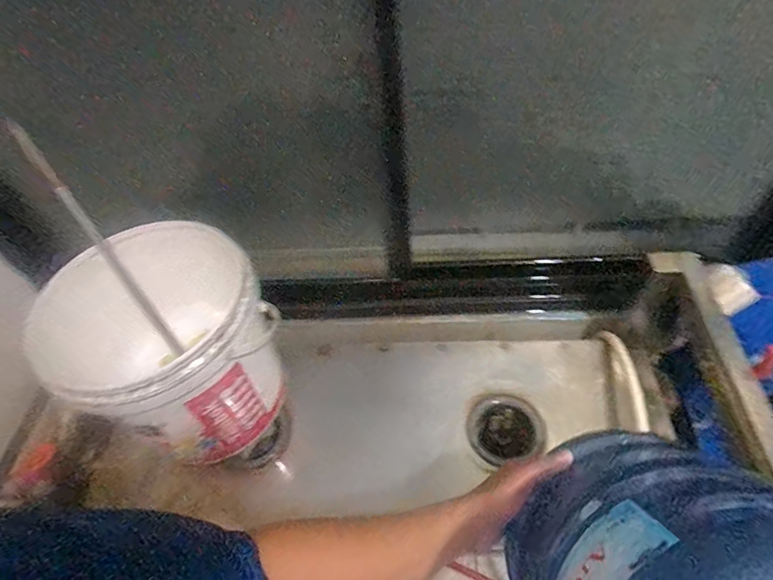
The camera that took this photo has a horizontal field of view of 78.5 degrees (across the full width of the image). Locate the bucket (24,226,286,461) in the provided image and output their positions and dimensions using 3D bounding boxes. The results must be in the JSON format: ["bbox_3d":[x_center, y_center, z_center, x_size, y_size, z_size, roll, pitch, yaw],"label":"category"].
[{"bbox_3d":[-0.332,0.104,0.783,0.320,0.280,0.270,-31,57,-16],"label":"bucket"}]

